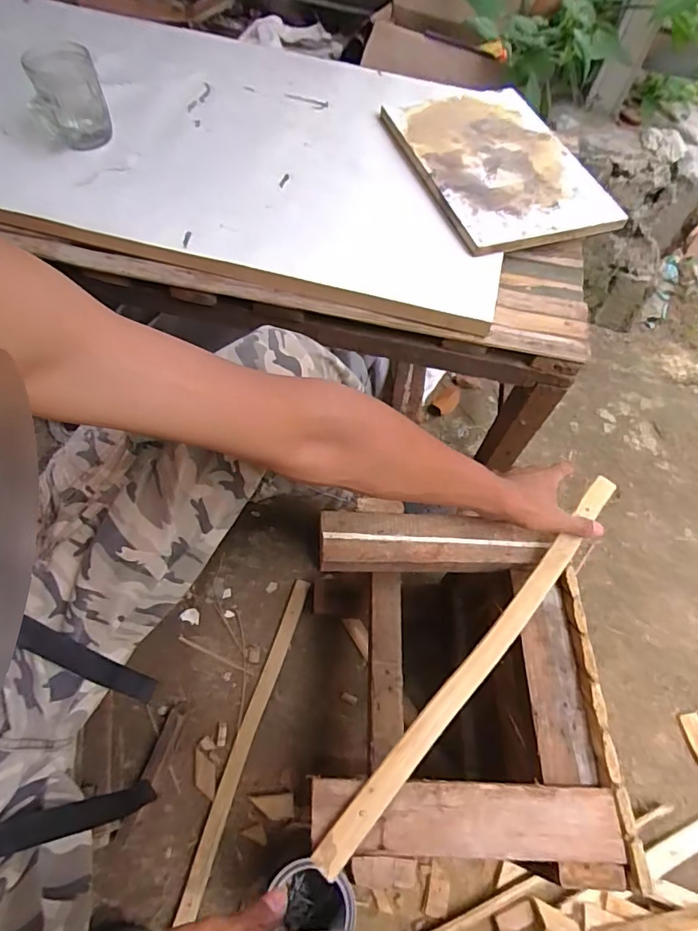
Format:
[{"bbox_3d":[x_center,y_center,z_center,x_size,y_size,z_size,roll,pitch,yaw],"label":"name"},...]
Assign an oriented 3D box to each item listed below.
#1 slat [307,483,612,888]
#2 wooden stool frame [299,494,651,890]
[{"bbox_3d":[0.143,0.188,0.521,0.026,0.012,0.495,40,69,17],"label":"slat"},{"bbox_3d":[0.106,0.287,0.670,0.296,0.346,0.359,3,61,-4],"label":"wooden stool frame"}]

